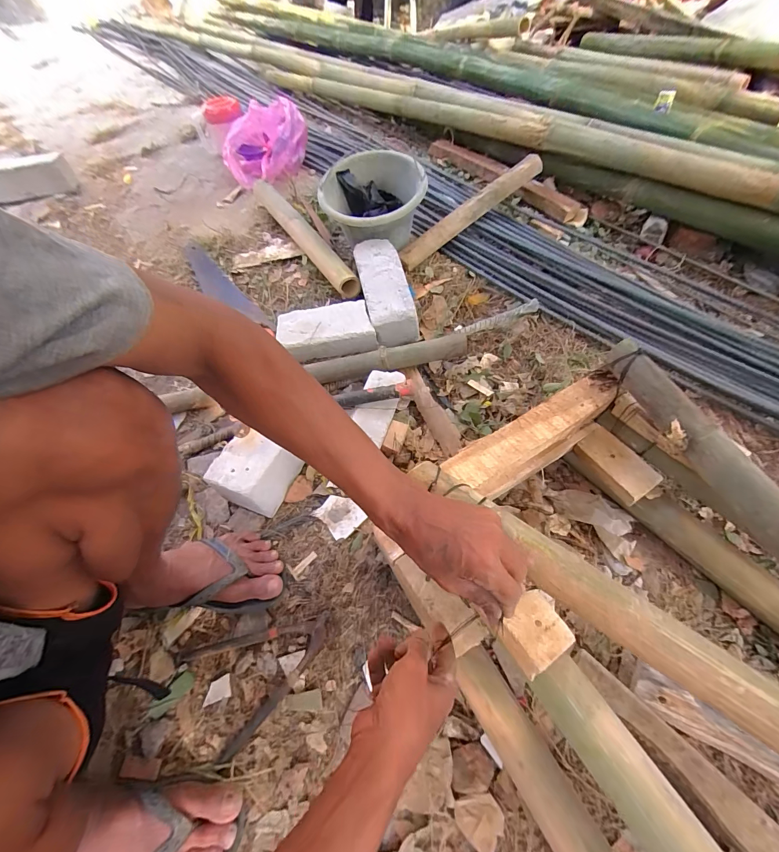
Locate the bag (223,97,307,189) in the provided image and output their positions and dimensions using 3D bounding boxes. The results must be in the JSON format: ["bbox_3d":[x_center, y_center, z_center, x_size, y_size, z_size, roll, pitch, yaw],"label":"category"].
[{"bbox_3d":[-0.414,-0.933,1.182,0.281,0.150,0.217,-22,57,-9],"label":"bag"}]

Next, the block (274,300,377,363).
[{"bbox_3d":[-0.139,-0.206,0.784,0.211,0.063,0.129,-8,59,0],"label":"block"}]

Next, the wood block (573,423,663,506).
[{"bbox_3d":[0.359,0.060,0.567,0.058,0.030,0.118,-29,59,-14],"label":"wood block"}]

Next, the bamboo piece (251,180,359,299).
[{"bbox_3d":[-0.249,-0.538,0.987,0.060,0.064,0.624,-29,58,-14],"label":"bamboo piece"}]

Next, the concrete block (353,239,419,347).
[{"bbox_3d":[-0.015,-0.321,0.817,0.103,0.082,0.279,-14,71,-4],"label":"concrete block"}]

